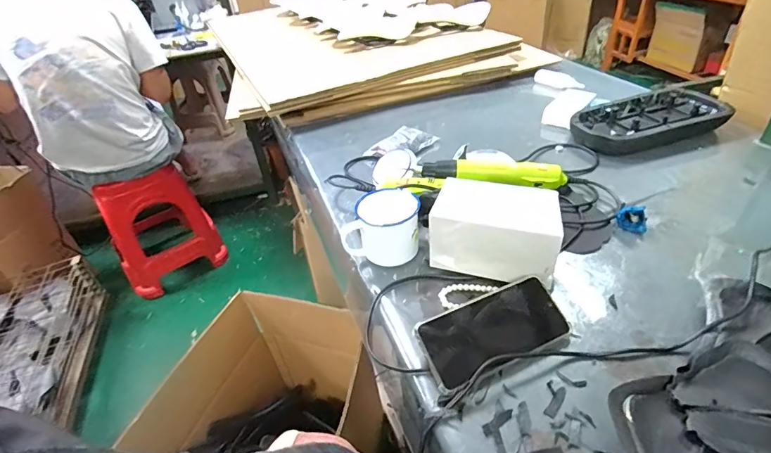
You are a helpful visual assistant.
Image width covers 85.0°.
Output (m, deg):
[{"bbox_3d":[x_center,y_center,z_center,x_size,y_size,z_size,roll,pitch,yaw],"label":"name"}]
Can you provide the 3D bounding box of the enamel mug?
[{"bbox_3d":[-0.003,0.000,0.590,0.101,0.092,0.074,5,40,14],"label":"enamel mug"}]

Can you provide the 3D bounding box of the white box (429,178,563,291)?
[{"bbox_3d":[0.146,0.008,0.553,0.156,0.094,0.097,12,42,22],"label":"white box"}]

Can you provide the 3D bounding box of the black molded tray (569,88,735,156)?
[{"bbox_3d":[0.506,-0.207,0.820,0.287,0.038,0.151,-12,39,-7],"label":"black molded tray"}]

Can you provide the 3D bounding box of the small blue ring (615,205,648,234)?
[{"bbox_3d":[0.353,-0.012,0.602,0.039,0.028,0.028,6,40,15],"label":"small blue ring"}]

